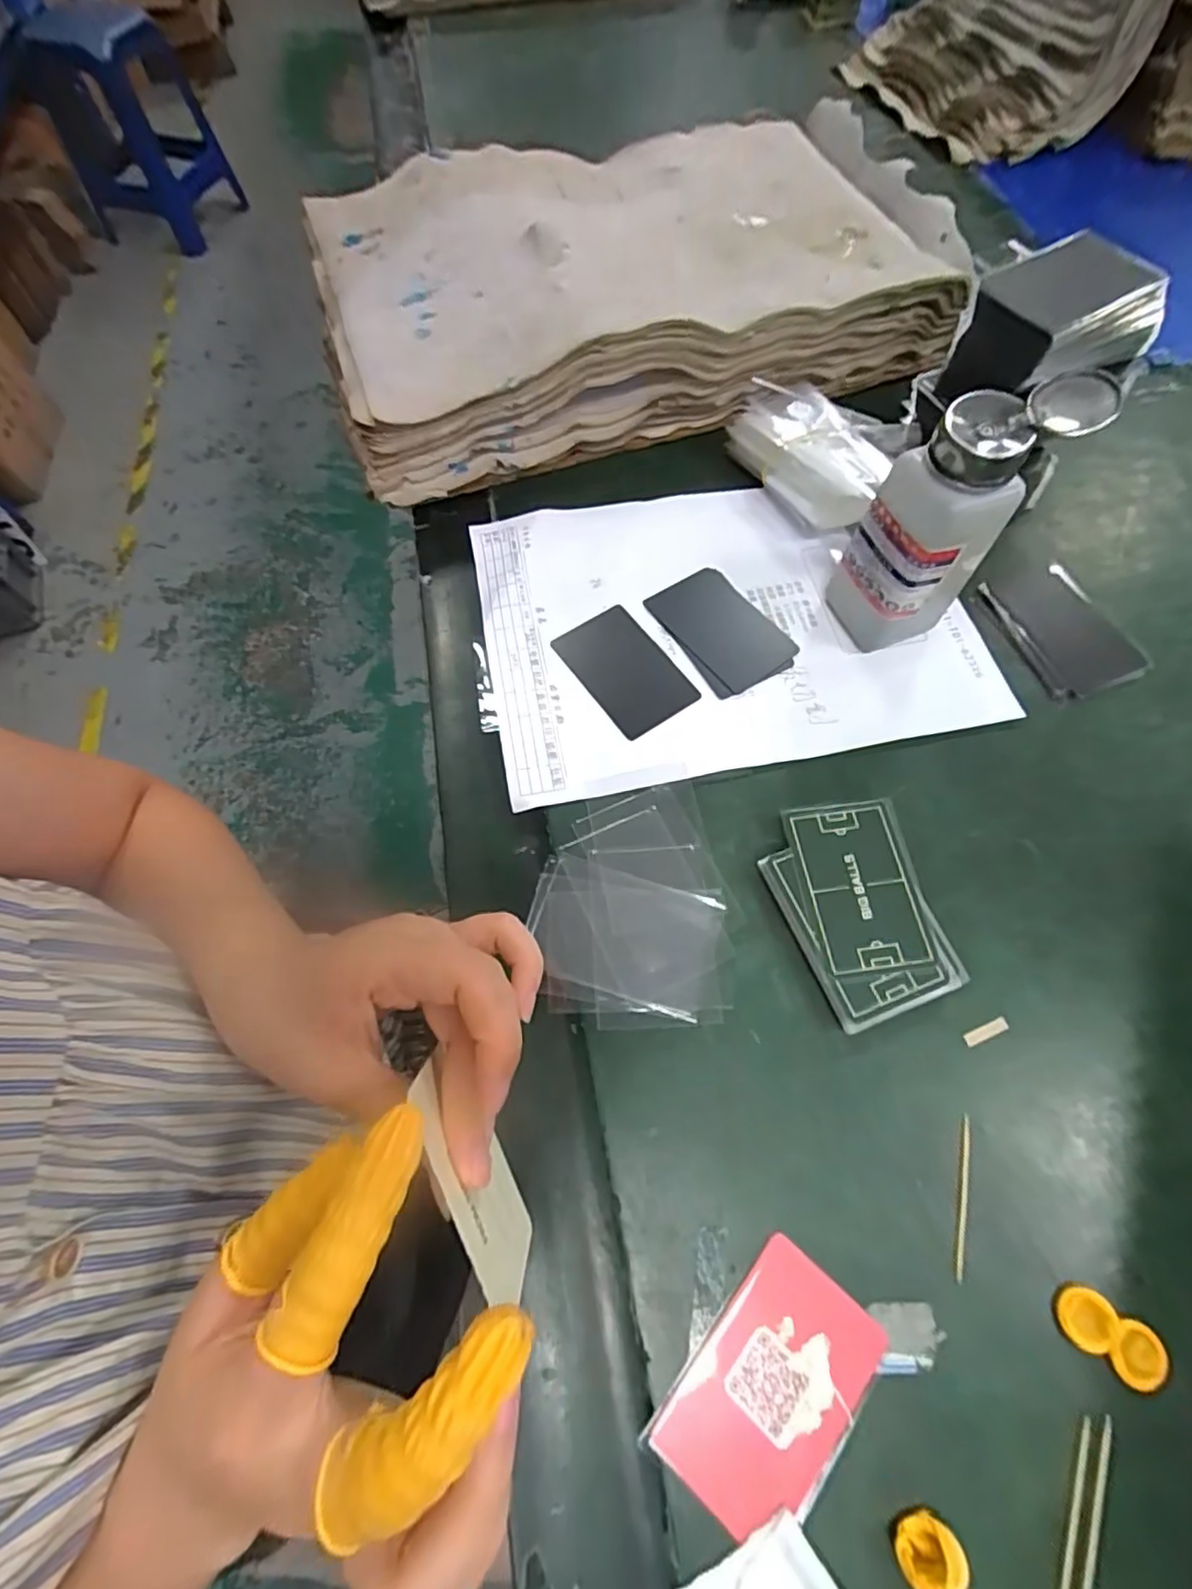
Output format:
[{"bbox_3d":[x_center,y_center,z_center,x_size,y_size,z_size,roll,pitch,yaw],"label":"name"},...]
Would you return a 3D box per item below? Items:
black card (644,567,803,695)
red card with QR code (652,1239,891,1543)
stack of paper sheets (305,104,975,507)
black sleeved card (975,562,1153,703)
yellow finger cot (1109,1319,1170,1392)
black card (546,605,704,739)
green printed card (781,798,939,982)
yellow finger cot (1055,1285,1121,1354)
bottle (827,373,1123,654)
[{"bbox_3d":[0.077,-0.105,0.385,0.052,0.004,0.086,-36,72,-14],"label":"black card"},{"bbox_3d":[0.068,0.227,0.238,0.055,0.004,0.086,37,72,14],"label":"red card with QR code"},{"bbox_3d":[0.021,-0.379,0.464,0.436,0.082,0.248,-17,68,-7],"label":"stack of paper sheets"},{"bbox_3d":[0.287,-0.102,0.385,0.062,0.008,0.091,-25,73,1],"label":"black sleeved card"},{"bbox_3d":[0.209,0.216,0.240,0.021,0.004,0.021,0,67,0],"label":"yellow finger cot"},{"bbox_3d":[0.017,-0.074,0.369,0.053,0.004,0.082,-33,71,-13],"label":"black card"},{"bbox_3d":[0.130,0.045,0.307,0.057,0.005,0.085,-7,66,-2],"label":"green printed card"},{"bbox_3d":[0.193,0.206,0.244,0.022,0.004,0.020,0,67,0],"label":"yellow finger cot"},{"bbox_3d":[0.177,-0.141,0.325,0.067,0.135,0.058,-30,70,-12],"label":"bottle"}]

